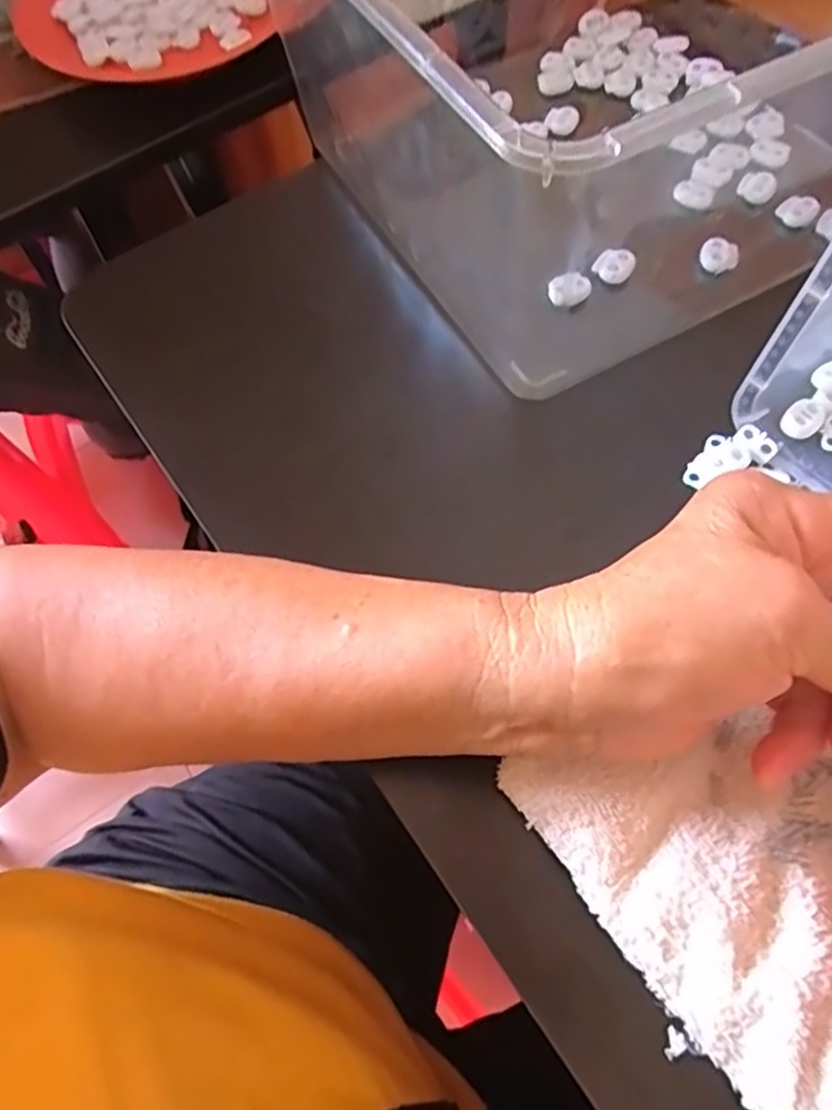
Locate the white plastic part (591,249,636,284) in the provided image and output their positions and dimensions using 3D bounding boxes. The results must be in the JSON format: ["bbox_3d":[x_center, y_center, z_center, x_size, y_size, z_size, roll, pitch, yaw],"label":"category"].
[{"bbox_3d":[0.104,-0.151,0.372,0.021,0.012,0.015,14,65,11],"label":"white plastic part"}]

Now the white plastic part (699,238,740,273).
[{"bbox_3d":[0.160,-0.157,0.372,0.019,0.012,0.015,23,67,15],"label":"white plastic part"}]

